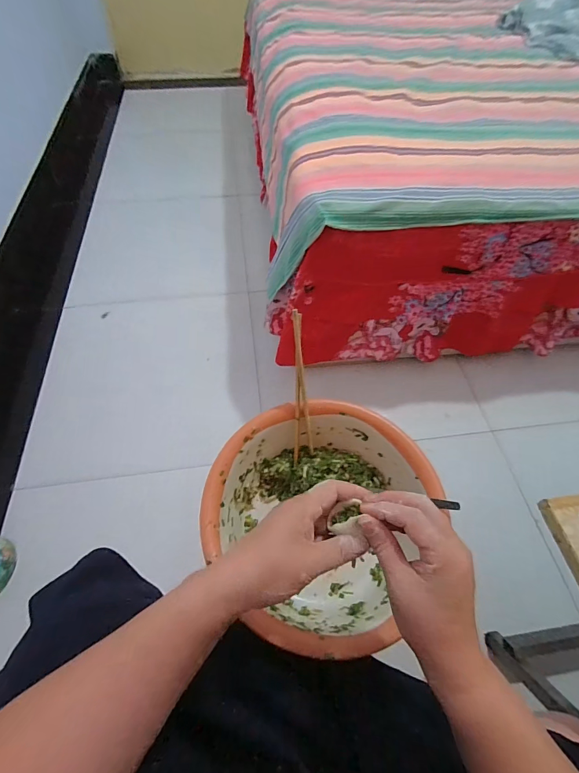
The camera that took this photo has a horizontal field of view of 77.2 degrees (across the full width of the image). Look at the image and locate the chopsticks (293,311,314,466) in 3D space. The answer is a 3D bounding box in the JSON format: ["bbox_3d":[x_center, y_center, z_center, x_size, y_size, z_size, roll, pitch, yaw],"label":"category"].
[{"bbox_3d":[0.016,0.006,0.495,0.028,0.215,0.019,-5,24,-4],"label":"chopsticks"}]

